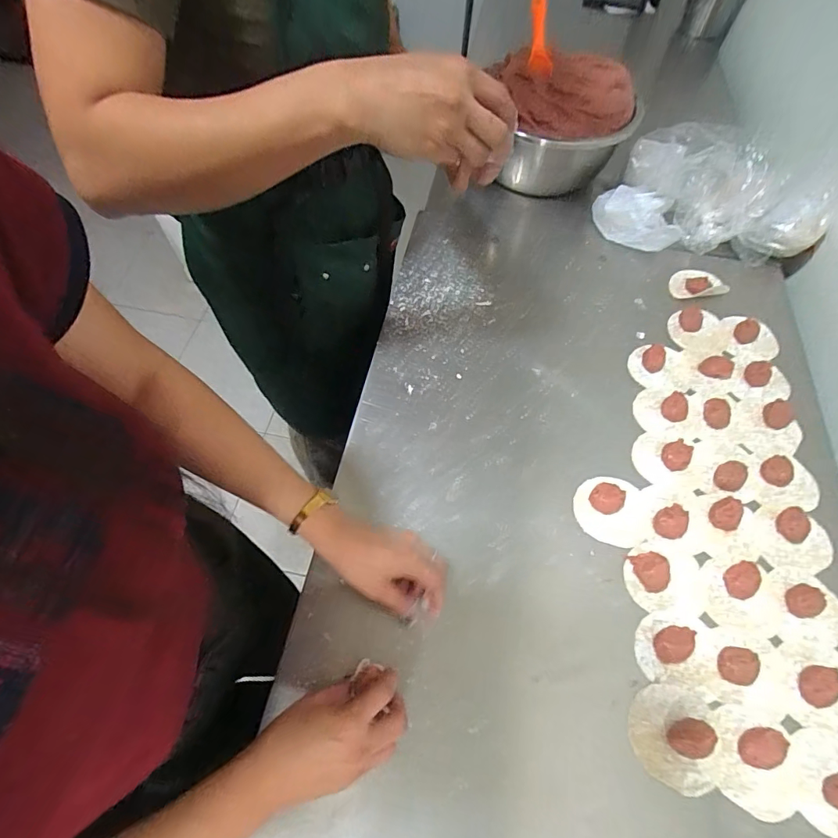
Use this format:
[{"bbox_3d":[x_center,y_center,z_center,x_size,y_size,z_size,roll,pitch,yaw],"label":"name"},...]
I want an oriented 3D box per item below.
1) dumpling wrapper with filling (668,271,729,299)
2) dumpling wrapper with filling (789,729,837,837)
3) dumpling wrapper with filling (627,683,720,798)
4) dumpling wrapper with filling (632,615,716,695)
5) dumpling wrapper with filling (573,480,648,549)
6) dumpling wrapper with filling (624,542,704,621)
[{"bbox_3d":[0.432,-0.212,0.707,0.075,0.025,0.056,0,61,-1],"label":"dumpling wrapper with filling"},{"bbox_3d":[0.376,0.326,0.400,0.072,0.018,0.081,10,61,4],"label":"dumpling wrapper with filling"},{"bbox_3d":[0.237,0.290,0.411,0.078,0.024,0.080,10,61,4],"label":"dumpling wrapper with filling"},{"bbox_3d":[0.261,0.230,0.452,0.078,0.017,0.067,11,61,5],"label":"dumpling wrapper with filling"},{"bbox_3d":[0.224,0.102,0.522,0.082,0.016,0.078,13,61,6],"label":"dumpling wrapper with filling"},{"bbox_3d":[0.266,0.170,0.486,0.080,0.020,0.078,11,61,5],"label":"dumpling wrapper with filling"}]

